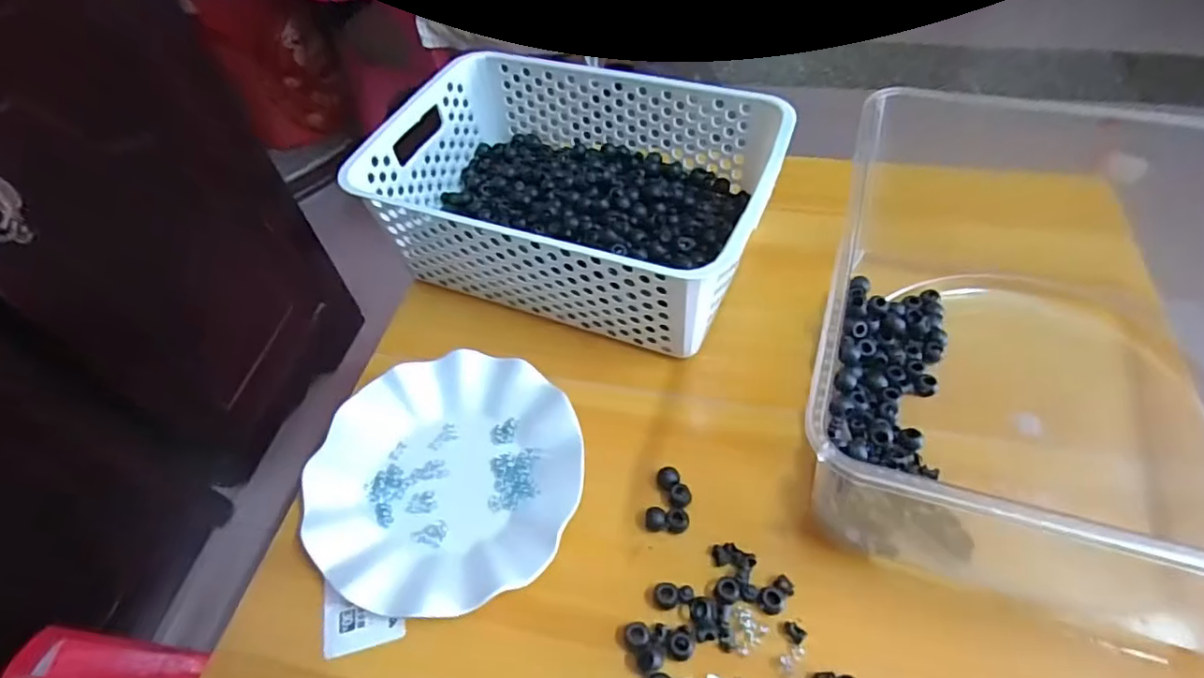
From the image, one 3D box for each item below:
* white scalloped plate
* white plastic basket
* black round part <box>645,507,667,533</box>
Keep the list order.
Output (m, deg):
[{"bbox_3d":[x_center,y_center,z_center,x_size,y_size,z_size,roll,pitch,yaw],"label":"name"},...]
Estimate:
[{"bbox_3d":[-0.106,0.092,0.421,0.179,0.023,0.176,-2,53,3],"label":"white scalloped plate"},{"bbox_3d":[-0.021,-0.122,0.511,0.304,0.103,0.201,16,56,17],"label":"white plastic basket"},{"bbox_3d":[0.035,0.116,0.399,0.013,0.010,0.015,2,53,7],"label":"black round part"}]

